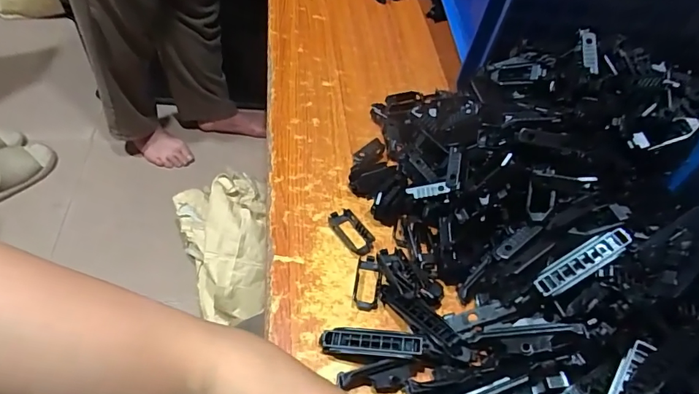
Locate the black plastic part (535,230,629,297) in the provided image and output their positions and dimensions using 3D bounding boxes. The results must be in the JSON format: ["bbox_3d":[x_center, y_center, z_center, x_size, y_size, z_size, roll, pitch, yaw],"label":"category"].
[{"bbox_3d":[0.169,0.047,0.331,0.075,0.007,0.021,-33,57,0],"label":"black plastic part"}]

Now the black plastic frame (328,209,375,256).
[{"bbox_3d":[0.001,0.031,0.427,0.026,0.008,0.052,-29,58,-27],"label":"black plastic frame"}]

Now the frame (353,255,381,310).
[{"bbox_3d":[0.016,0.073,0.393,0.021,0.004,0.051,10,49,3],"label":"frame"}]

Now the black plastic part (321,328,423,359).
[{"bbox_3d":[0.016,0.109,0.341,0.075,0.007,0.020,-1,48,13],"label":"black plastic part"}]

